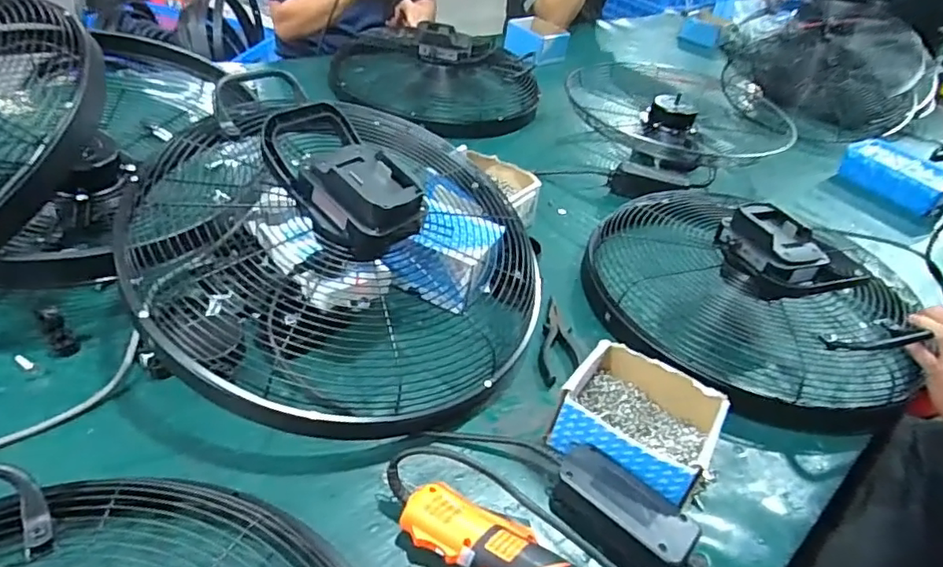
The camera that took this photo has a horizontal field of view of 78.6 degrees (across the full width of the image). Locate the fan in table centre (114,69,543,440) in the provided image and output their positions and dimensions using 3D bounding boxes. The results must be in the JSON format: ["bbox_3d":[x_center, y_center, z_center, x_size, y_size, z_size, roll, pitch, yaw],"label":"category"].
[{"bbox_3d":[-0.124,-0.030,0.622,0.405,0.193,0.351,10,39,0],"label":"fan in table centre"}]

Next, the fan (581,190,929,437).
[{"bbox_3d":[0.391,-0.022,0.779,0.395,0.116,0.410,34,44,26],"label":"fan"}]

